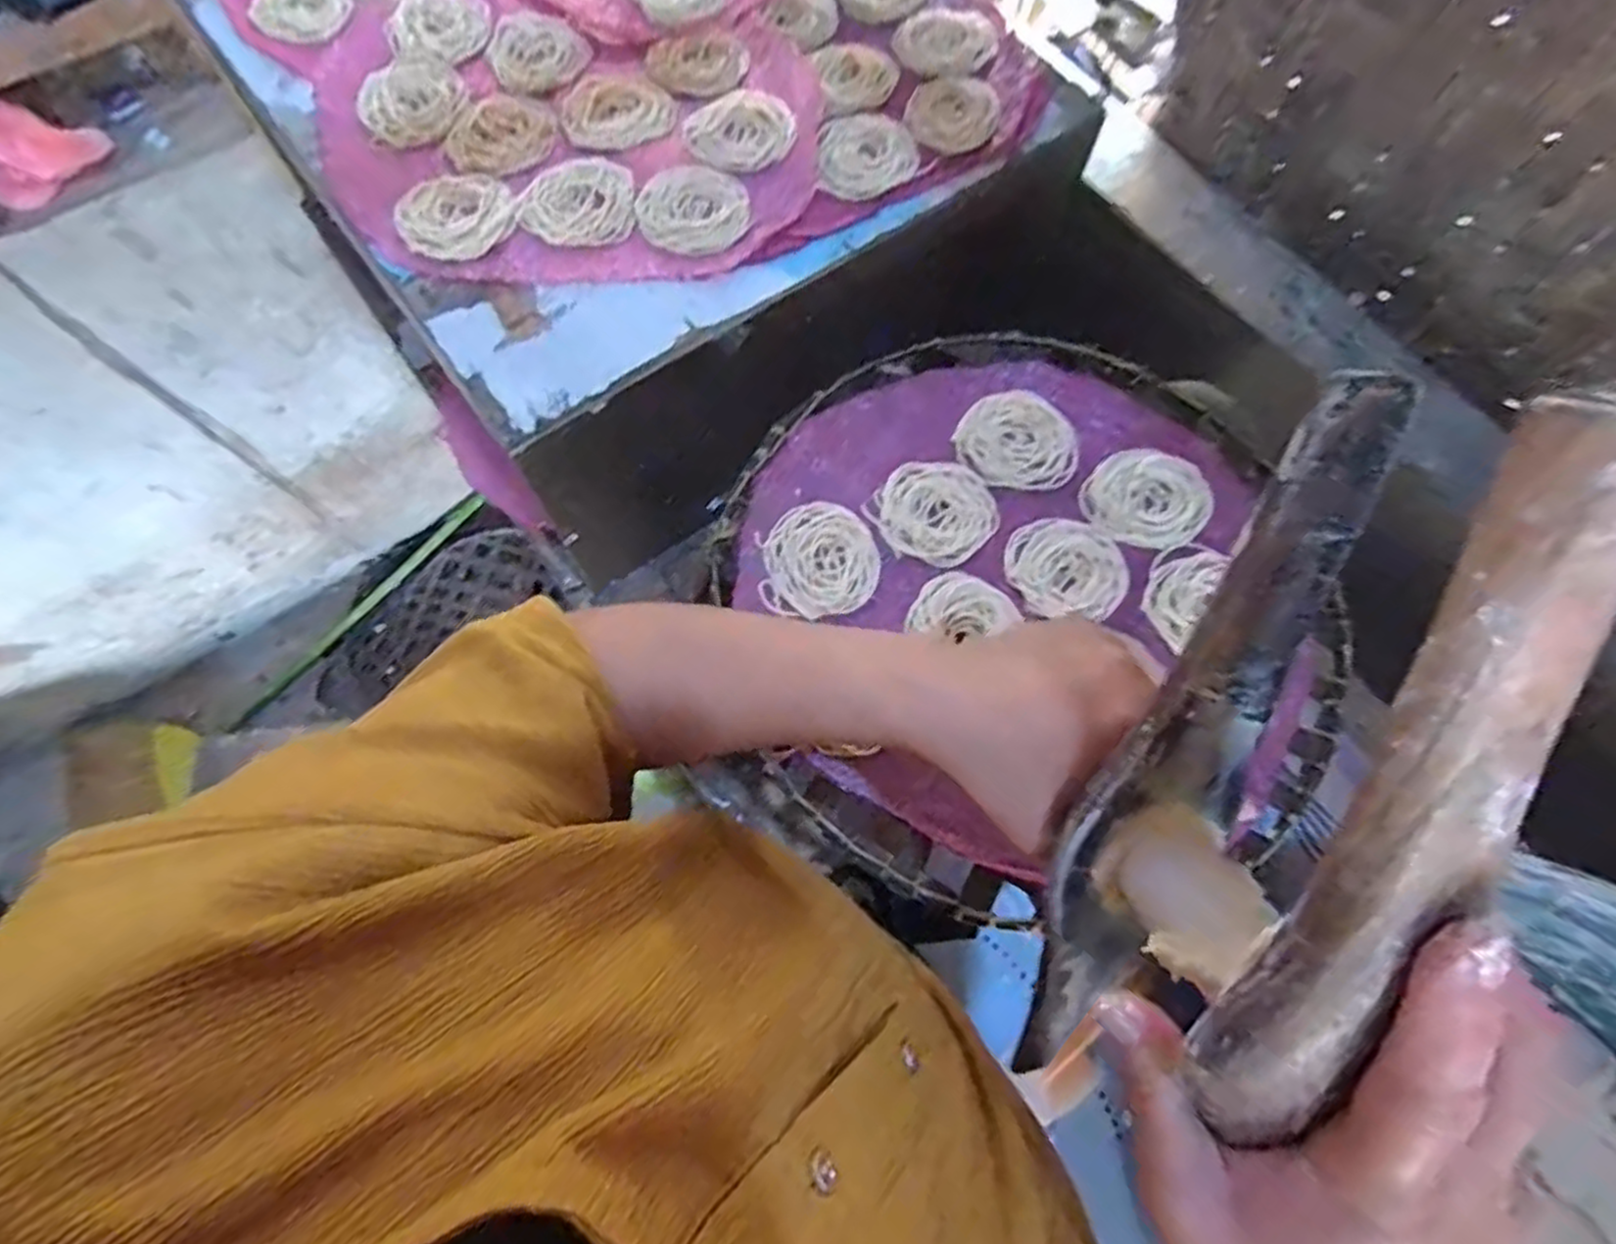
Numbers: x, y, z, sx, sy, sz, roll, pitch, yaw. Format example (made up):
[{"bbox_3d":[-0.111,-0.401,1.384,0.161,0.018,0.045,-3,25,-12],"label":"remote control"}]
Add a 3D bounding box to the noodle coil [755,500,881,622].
[{"bbox_3d":[0.007,-0.038,0.458,0.072,0.006,0.077,1,70,-2],"label":"noodle coil"}]

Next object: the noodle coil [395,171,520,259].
[{"bbox_3d":[-0.237,-0.275,0.499,0.075,0.009,0.068,-25,73,-10],"label":"noodle coil"}]

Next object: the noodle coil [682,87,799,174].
[{"bbox_3d":[-0.047,-0.356,0.535,0.078,0.008,0.065,-32,74,-12],"label":"noodle coil"}]

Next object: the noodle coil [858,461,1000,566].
[{"bbox_3d":[0.083,-0.073,0.476,0.072,0.007,0.077,1,70,-2],"label":"noodle coil"}]

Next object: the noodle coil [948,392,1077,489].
[{"bbox_3d":[0.143,-0.121,0.499,0.077,0.005,0.072,1,70,-2],"label":"noodle coil"}]

